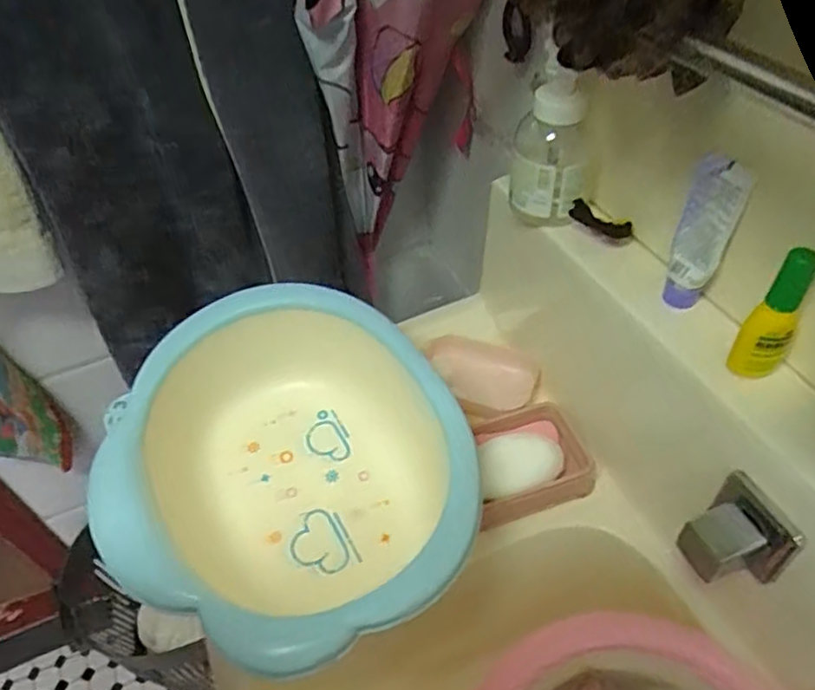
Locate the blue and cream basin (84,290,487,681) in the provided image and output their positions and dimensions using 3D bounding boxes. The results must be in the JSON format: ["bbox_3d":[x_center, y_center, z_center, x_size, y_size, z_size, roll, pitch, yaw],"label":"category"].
[{"bbox_3d":[-0.099,0.108,0.548,0.273,0.131,0.310,-23,49,-14],"label":"blue and cream basin"}]

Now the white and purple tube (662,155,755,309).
[{"bbox_3d":[0.210,-0.075,0.470,0.036,0.114,0.030,17,52,22],"label":"white and purple tube"}]

